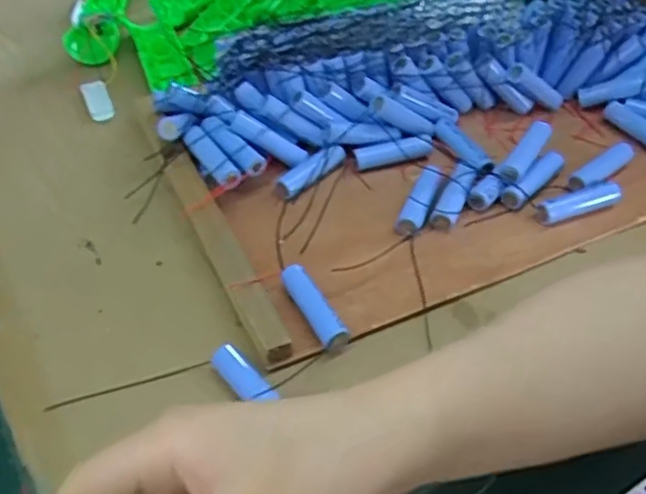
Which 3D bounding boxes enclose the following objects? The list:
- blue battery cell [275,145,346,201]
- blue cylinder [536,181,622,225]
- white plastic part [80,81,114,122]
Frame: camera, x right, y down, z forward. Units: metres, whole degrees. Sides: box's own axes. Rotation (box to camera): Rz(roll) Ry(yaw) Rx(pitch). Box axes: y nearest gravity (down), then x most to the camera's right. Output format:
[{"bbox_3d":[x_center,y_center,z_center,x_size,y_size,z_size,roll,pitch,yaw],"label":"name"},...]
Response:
[{"bbox_3d":[-0.012,-0.061,0.551,0.068,0.015,0.018,-35,56,-29],"label":"blue battery cell"},{"bbox_3d":[0.196,-0.033,0.526,0.069,0.018,0.020,-15,48,-14],"label":"blue cylinder"},{"bbox_3d":[-0.208,-0.136,0.635,0.021,0.004,0.062,-18,49,-16],"label":"white plastic part"}]

